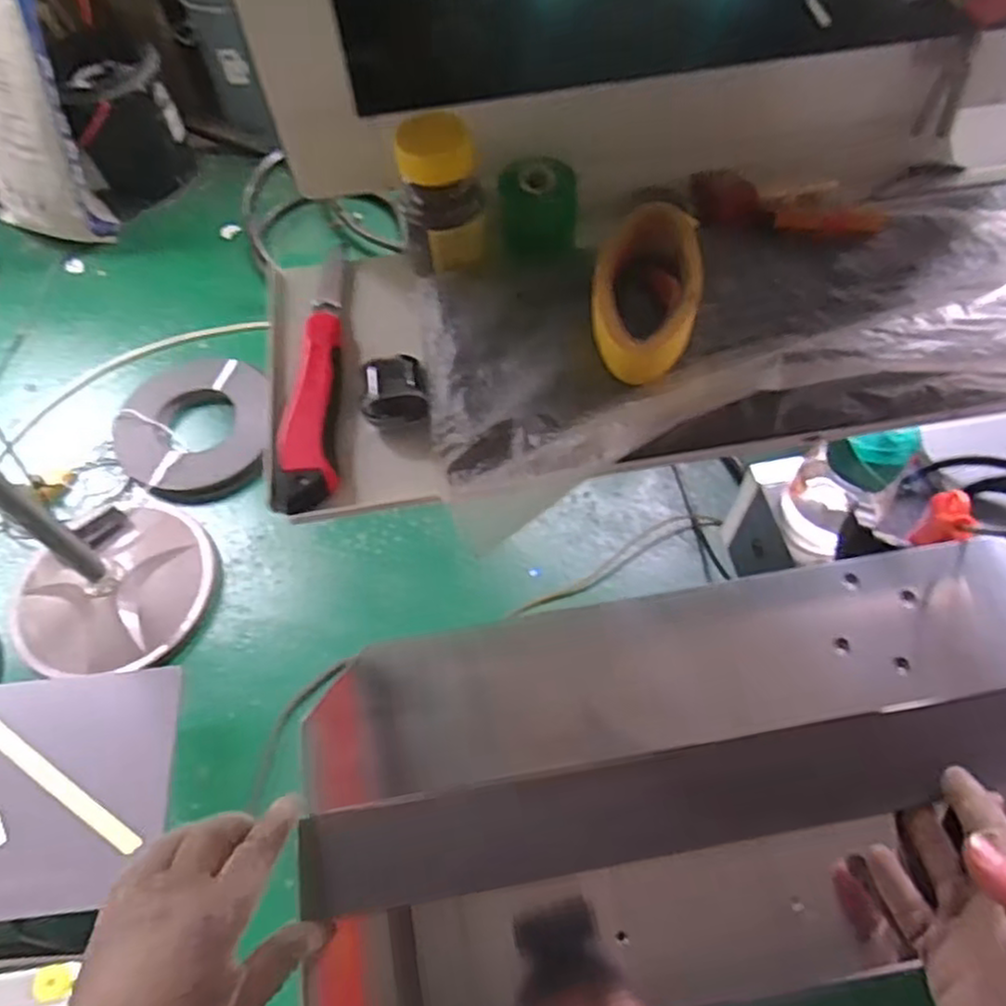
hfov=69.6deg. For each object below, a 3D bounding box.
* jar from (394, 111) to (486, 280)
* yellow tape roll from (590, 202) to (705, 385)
[{"bbox_3d":[-0.039,-0.197,0.460,0.055,0.079,0.047,-6,59,-1],"label":"jar"},{"bbox_3d":[0.090,-0.137,0.445,0.065,0.033,0.128,13,60,10],"label":"yellow tape roll"}]

